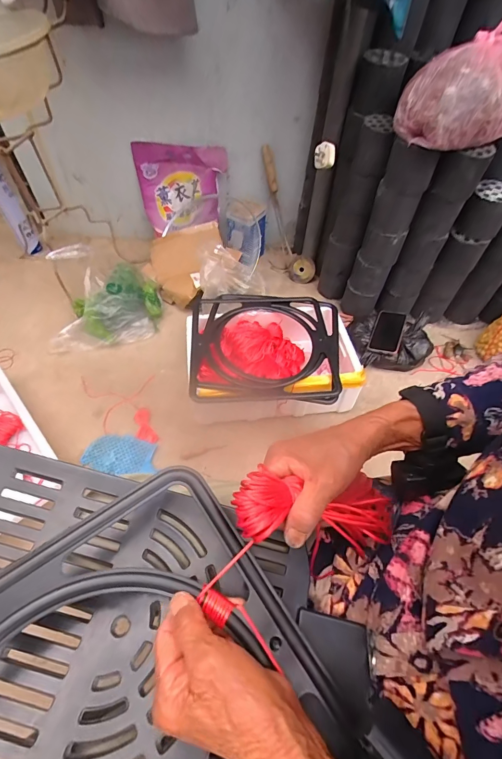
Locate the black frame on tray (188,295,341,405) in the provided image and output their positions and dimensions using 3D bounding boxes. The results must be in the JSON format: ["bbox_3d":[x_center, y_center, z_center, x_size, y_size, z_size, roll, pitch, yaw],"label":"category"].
[{"bbox_3d":[0.039,-0.092,0.836,0.358,0.034,0.331,1,52,-2],"label":"black frame on tray"}]

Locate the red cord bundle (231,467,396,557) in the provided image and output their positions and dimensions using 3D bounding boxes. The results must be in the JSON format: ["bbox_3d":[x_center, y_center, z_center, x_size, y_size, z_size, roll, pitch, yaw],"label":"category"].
[{"bbox_3d":[0.063,0.112,0.314,0.167,0.036,0.064,16,48,-25],"label":"red cord bundle"}]

